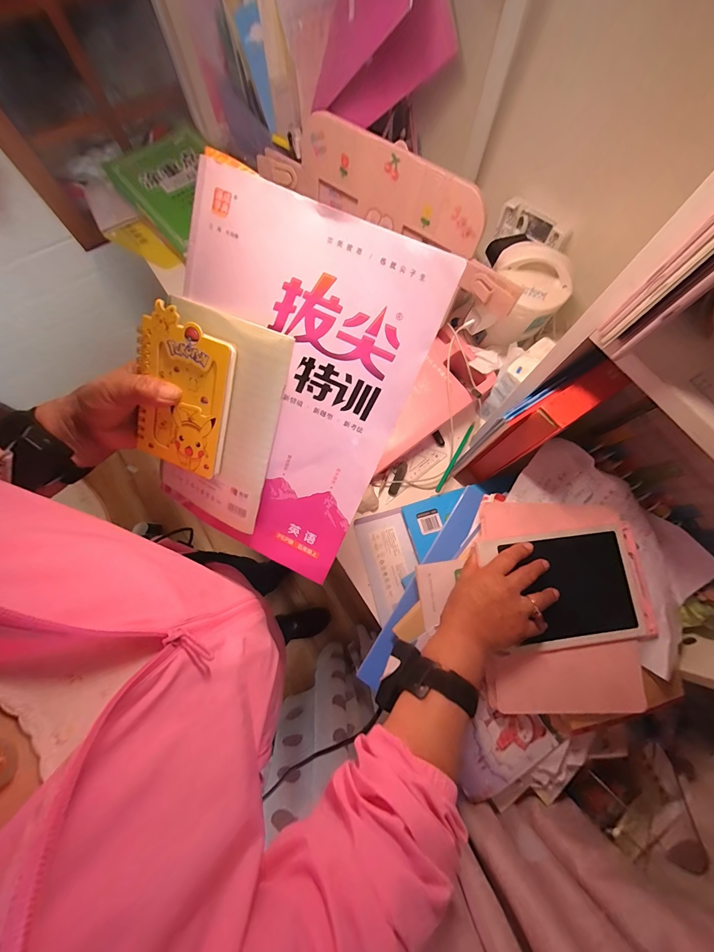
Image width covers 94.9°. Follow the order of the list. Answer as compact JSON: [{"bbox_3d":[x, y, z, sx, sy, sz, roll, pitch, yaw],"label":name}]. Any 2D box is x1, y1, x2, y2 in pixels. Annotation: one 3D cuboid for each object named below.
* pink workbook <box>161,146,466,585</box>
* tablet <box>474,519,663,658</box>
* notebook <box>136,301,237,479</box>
[{"bbox_3d":[-0.068,-0.063,0.285,0.199,0.020,0.293,25,114,6],"label":"pink workbook"},{"bbox_3d":[0.273,0.143,0.419,0.215,0.008,0.142,-6,81,-6],"label":"tablet"},{"bbox_3d":[-0.151,-0.069,0.285,0.086,0.009,0.128,21,113,9],"label":"notebook"}]

